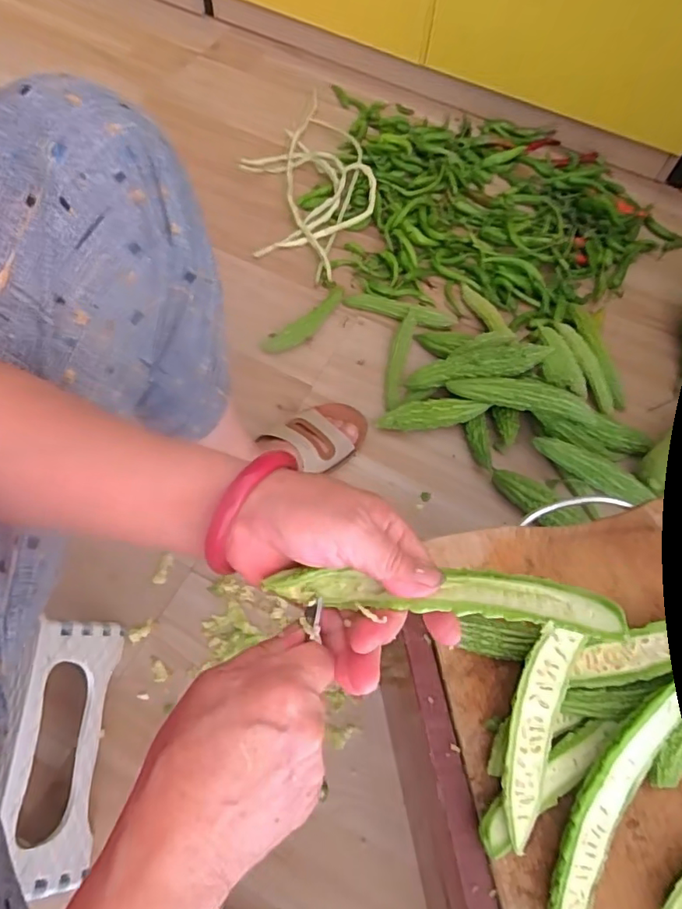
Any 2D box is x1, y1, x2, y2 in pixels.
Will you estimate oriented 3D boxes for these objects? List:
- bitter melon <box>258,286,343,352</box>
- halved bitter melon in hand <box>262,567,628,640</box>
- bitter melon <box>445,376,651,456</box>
[{"bbox_3d":[-0.054,-0.205,0.830,0.153,0.029,0.051,-36,71,-18],"label":"bitter melon"},{"bbox_3d":[0.048,0.069,0.267,0.164,0.025,0.027,1,65,14],"label":"halved bitter melon in hand"},{"bbox_3d":[0.287,-0.064,0.729,0.285,0.060,0.044,17,65,5],"label":"bitter melon"}]

